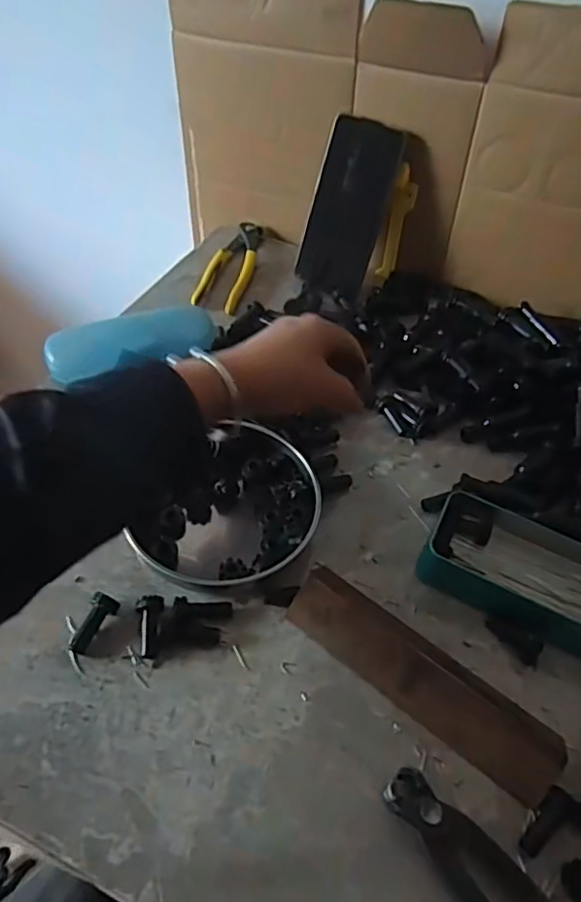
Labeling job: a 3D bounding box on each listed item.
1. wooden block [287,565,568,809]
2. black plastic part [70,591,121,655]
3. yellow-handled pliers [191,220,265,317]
[{"bbox_3d":[0.080,0.135,0.366,0.178,0.020,0.044,34,61,20],"label":"wooden block"},{"bbox_3d":[-0.124,0.109,0.376,0.014,0.013,0.037,20,50,10],"label":"black plastic part"},{"bbox_3d":[-0.061,-0.204,0.651,0.044,0.028,0.164,13,49,4],"label":"yellow-handled pliers"}]

